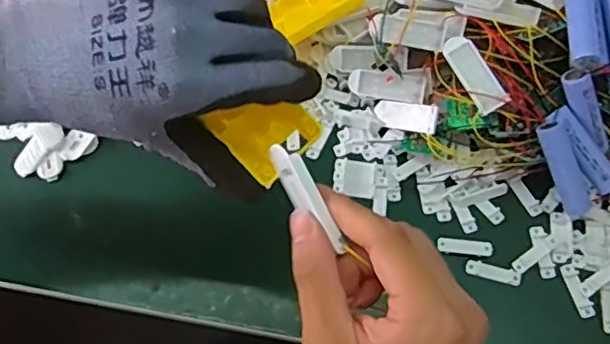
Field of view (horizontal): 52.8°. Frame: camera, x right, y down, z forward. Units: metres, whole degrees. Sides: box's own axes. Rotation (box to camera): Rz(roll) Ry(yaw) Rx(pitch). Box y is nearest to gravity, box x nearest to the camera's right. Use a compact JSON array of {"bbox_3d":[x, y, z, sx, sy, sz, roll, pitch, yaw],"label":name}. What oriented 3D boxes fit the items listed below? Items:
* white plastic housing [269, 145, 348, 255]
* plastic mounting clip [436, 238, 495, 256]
[{"bbox_3d":[0.002,0.012,0.282,0.012,0.011,0.057,-34,88,-11],"label":"white plastic housing"},{"bbox_3d":[0.114,0.053,0.435,0.039,0.004,0.011,7,67,6],"label":"plastic mounting clip"}]

